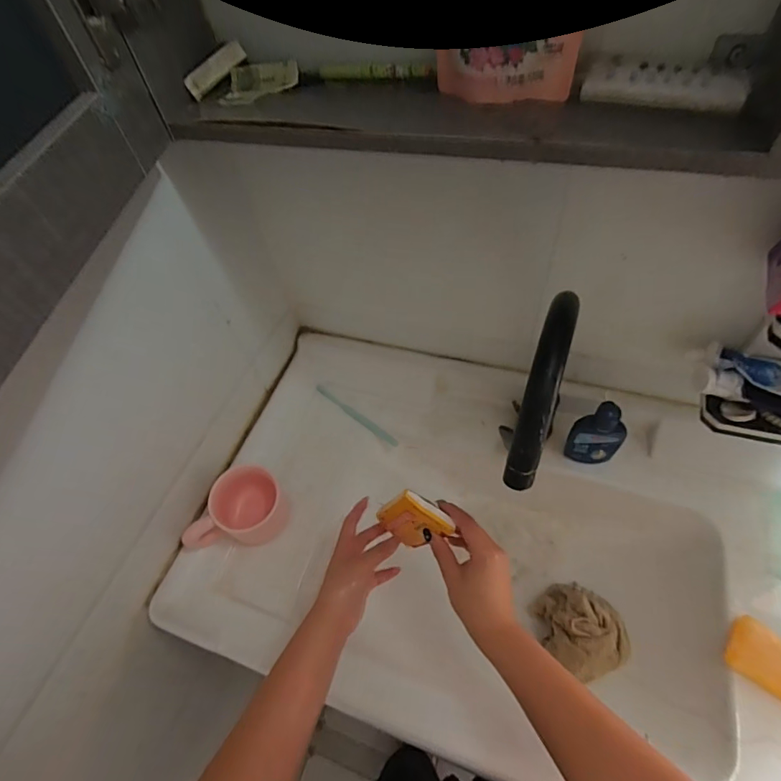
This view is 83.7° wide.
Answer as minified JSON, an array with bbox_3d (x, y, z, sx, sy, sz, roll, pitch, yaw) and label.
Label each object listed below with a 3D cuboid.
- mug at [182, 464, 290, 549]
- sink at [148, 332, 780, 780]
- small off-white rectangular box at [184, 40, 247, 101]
[{"bbox_3d":[-0.198,0.162,0.559,0.127,0.077,0.071,-35,58,-17],"label":"mug"},{"bbox_3d":[0.156,0.207,0.578,0.790,0.147,0.460,14,57,15],"label":"sink"},{"bbox_3d":[-0.159,-0.291,0.395,0.062,0.016,0.011,-43,60,-2],"label":"small off-white rectangular box"}]

